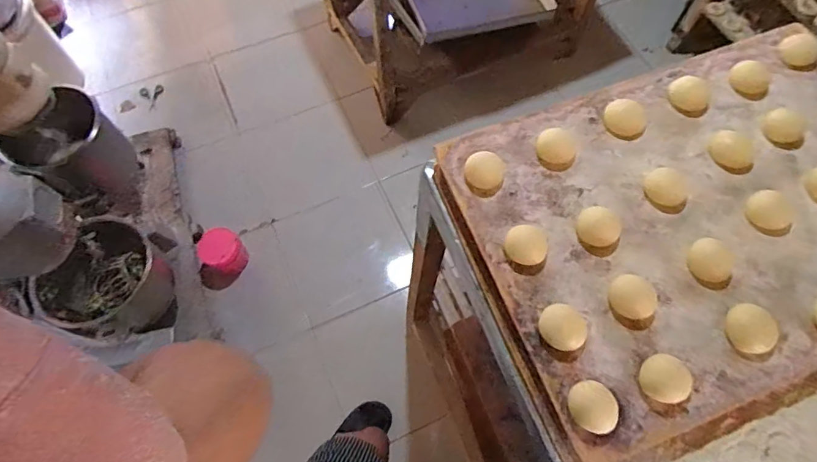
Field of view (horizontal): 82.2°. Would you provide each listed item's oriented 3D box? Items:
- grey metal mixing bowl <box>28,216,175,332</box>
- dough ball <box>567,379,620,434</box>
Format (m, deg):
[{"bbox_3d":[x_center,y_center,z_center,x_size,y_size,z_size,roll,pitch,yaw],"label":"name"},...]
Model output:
[{"bbox_3d":[-0.807,0.128,1.288,0.244,0.183,0.317,19,69,8],"label":"grey metal mixing bowl"},{"bbox_3d":[0.197,0.188,0.501,0.052,0.021,0.048,0,67,0],"label":"dough ball"}]

